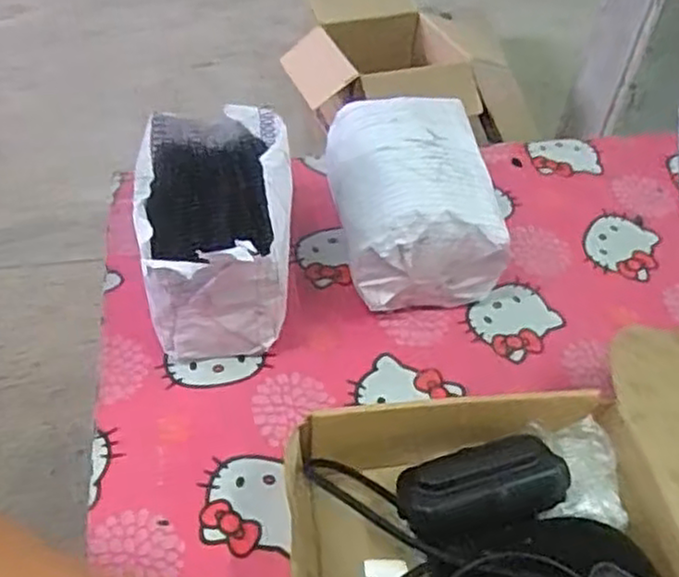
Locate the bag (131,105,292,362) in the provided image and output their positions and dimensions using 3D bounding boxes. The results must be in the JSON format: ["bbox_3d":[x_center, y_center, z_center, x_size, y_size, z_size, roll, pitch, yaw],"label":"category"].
[{"bbox_3d":[-0.100,-0.047,0.594,0.117,0.134,0.202,-4,48,-7],"label":"bag"}]

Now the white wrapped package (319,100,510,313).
[{"bbox_3d":[0.058,-0.076,0.643,0.131,0.117,0.178,-7,48,-10],"label":"white wrapped package"}]

